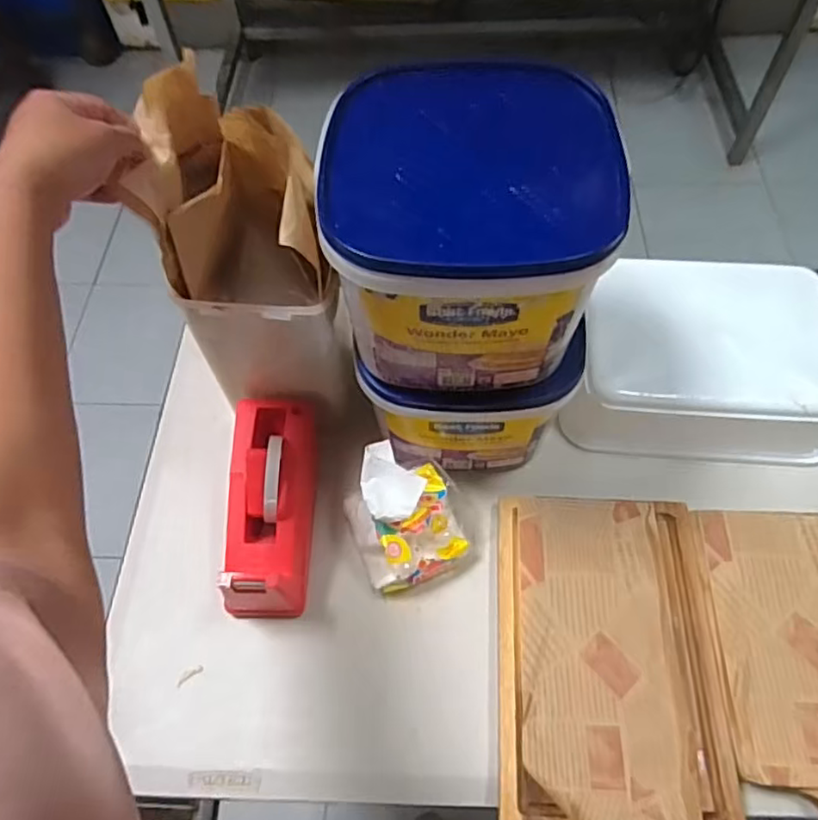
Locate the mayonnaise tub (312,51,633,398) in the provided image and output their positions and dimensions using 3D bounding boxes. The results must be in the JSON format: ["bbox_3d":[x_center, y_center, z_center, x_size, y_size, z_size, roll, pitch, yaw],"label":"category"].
[{"bbox_3d":[0.047,-0.144,0.521,0.211,0.161,0.216,-1,60,2],"label":"mayonnaise tub"}]

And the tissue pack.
[{"bbox_3d":[-0.002,0.101,0.618,0.109,0.099,0.102,-21,61,-9],"label":"tissue pack"}]

